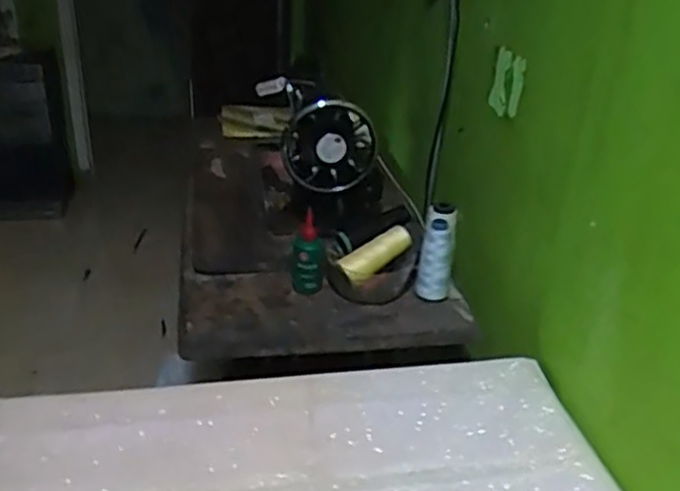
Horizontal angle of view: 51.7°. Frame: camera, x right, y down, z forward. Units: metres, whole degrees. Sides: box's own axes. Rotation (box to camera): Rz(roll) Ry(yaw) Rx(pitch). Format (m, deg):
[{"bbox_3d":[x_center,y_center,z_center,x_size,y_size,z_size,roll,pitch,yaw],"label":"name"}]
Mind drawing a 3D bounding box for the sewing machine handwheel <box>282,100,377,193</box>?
[{"bbox_3d":[-0.015,-0.139,1.017,0.131,0.129,0.056,3,29,-1],"label":"sewing machine handwheel"}]

